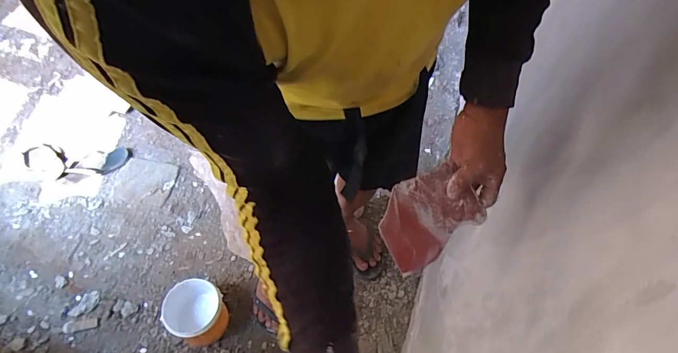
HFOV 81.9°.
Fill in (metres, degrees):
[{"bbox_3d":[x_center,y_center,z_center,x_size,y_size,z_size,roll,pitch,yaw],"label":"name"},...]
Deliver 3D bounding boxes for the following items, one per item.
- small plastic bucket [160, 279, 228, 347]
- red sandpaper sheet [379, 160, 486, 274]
[{"bbox_3d":[-0.405,0.387,1.114,0.153,0.173,0.167,3,66,-1],"label":"small plastic bucket"},{"bbox_3d":[0.125,0.055,0.550,0.138,0.008,0.112,-28,81,-1],"label":"red sandpaper sheet"}]

